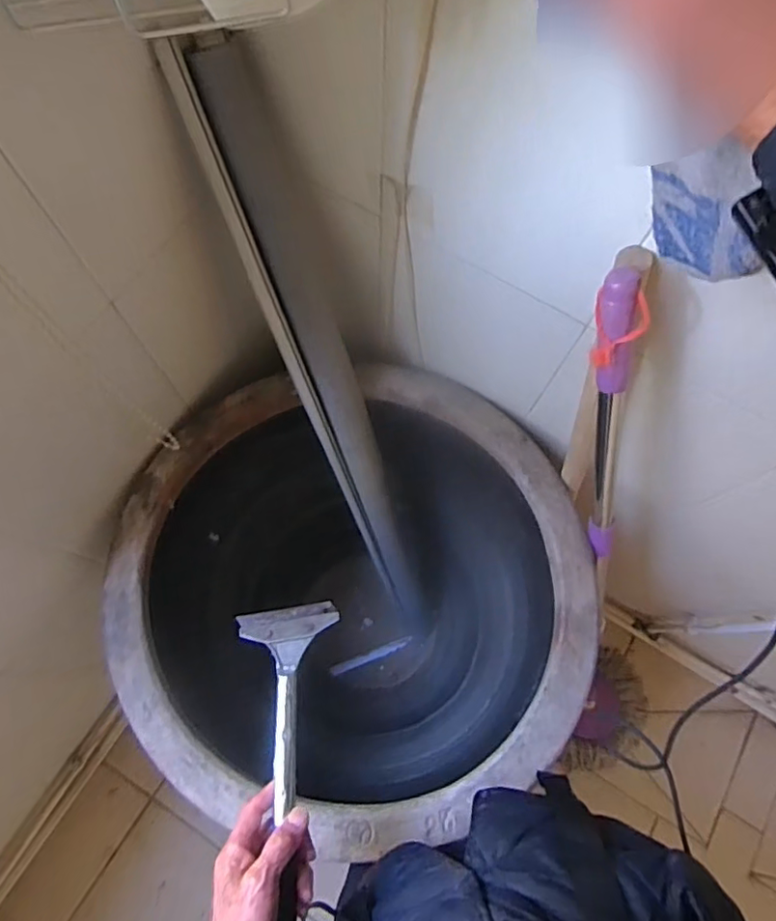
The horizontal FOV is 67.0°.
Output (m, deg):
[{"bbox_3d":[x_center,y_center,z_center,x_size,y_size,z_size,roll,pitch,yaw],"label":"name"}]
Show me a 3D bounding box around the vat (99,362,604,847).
[{"bbox_3d":[-0.060,0.249,1.072,0.613,0.714,0.590,0,72,-1],"label":"vat"}]

